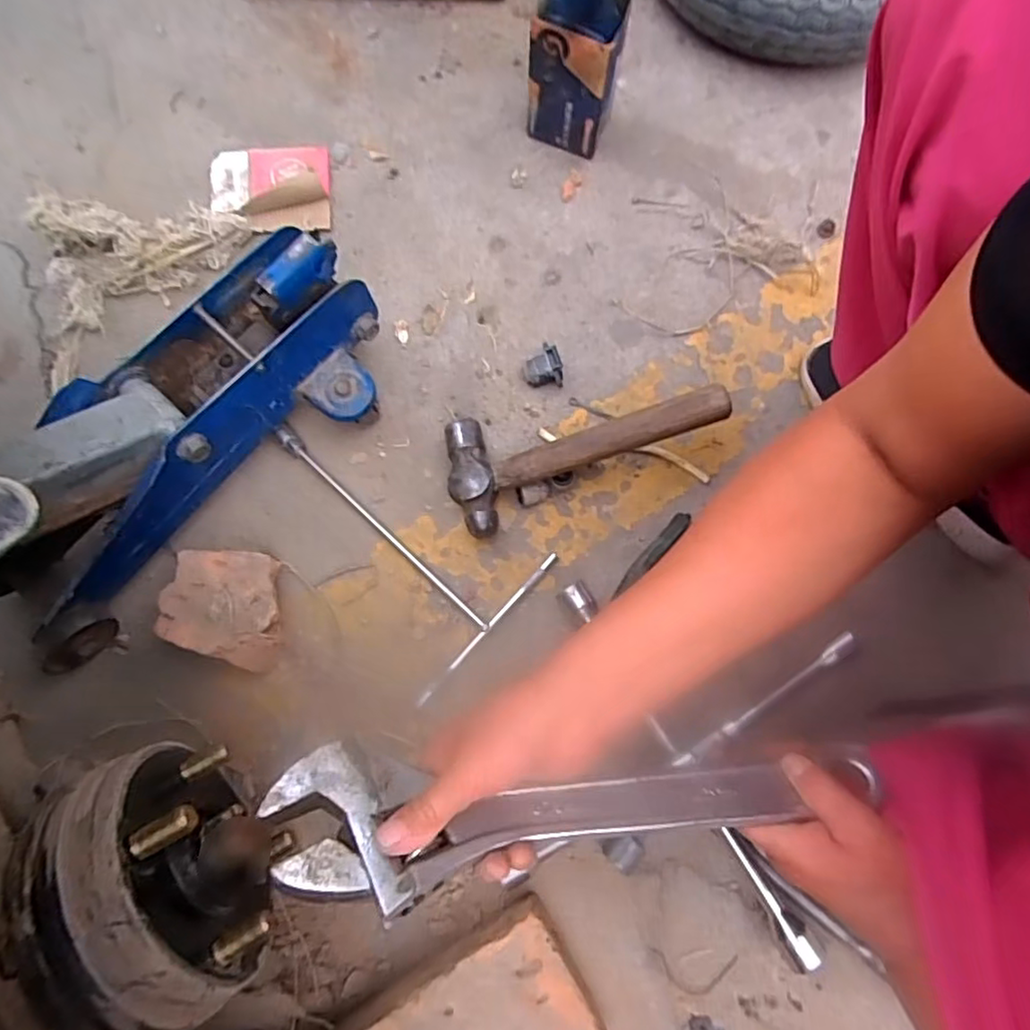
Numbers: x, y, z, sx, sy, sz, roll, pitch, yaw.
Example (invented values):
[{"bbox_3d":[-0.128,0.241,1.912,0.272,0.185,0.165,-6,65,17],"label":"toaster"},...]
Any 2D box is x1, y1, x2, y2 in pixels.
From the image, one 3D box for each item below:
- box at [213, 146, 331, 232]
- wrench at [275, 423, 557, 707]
[{"bbox_3d":[-0.253,-0.342,0.645,0.118,0.026,0.098,-3,78,-1],"label":"box"},{"bbox_3d":[-0.117,0.010,0.568,0.267,0.013,0.166,43,81,8],"label":"wrench"}]

